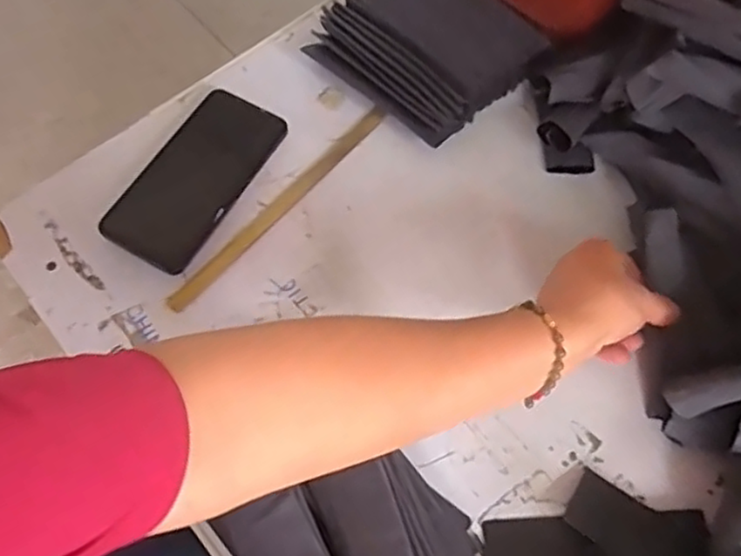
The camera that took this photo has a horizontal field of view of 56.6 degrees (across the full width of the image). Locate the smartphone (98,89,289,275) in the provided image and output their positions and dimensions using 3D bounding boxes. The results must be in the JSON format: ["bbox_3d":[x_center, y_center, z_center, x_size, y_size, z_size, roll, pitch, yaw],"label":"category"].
[{"bbox_3d":[-0.144,-0.082,0.568,0.082,0.016,0.160,28,70,12],"label":"smartphone"}]

